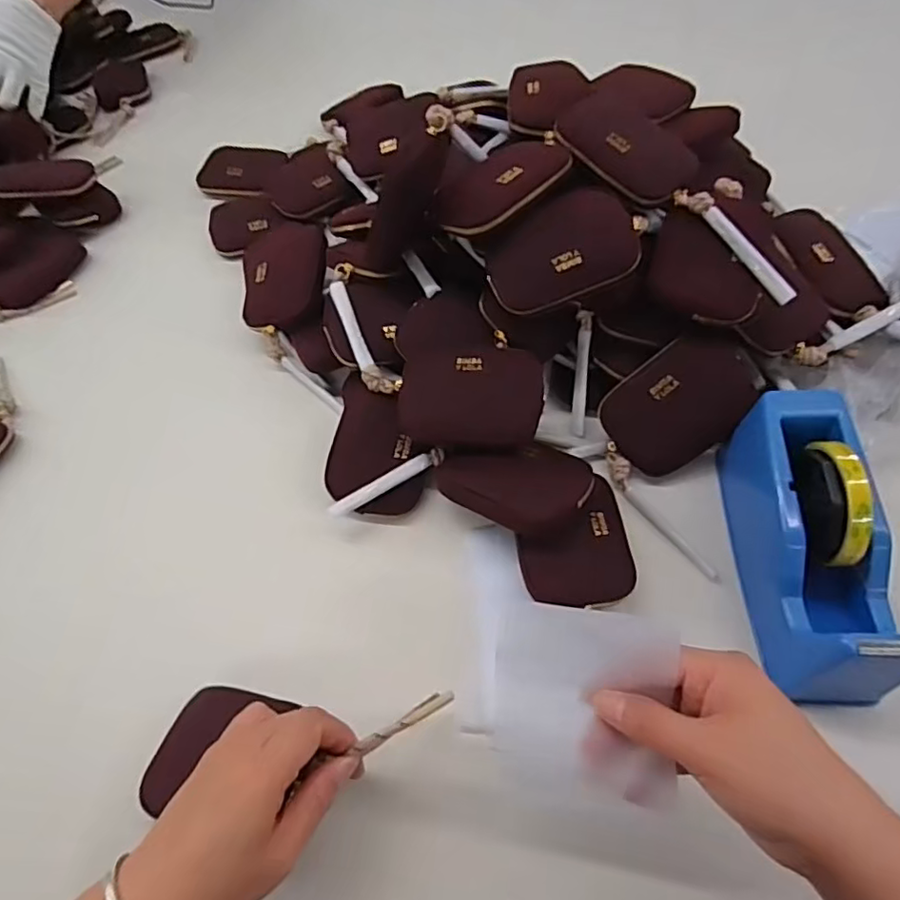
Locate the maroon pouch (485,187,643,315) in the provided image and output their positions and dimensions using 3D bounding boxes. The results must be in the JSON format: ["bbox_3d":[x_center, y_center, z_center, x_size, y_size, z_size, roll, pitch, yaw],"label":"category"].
[{"bbox_3d":[0.089,-0.158,0.479,0.117,0.038,0.078,-22,86,12],"label":"maroon pouch"}]

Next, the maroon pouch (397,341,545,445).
[{"bbox_3d":[0.016,-0.045,0.486,0.114,0.023,0.083,6,83,12],"label":"maroon pouch"}]

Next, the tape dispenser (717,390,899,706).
[{"bbox_3d":[0.255,0.061,0.414,0.069,0.106,0.200,1,57,6],"label":"tape dispenser"}]

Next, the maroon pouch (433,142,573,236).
[{"bbox_3d":[0.037,-0.219,0.490,0.108,0.030,0.078,-31,60,-15],"label":"maroon pouch"}]

